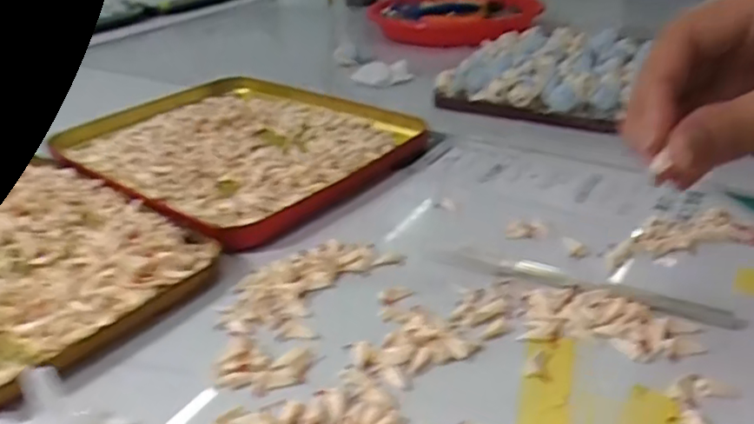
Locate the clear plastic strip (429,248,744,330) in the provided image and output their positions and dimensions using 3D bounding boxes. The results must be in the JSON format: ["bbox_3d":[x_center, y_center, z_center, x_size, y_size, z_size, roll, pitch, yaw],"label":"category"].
[{"bbox_3d":[0.094,0.034,0.288,0.146,0.008,0.015,13,34,26],"label":"clear plastic strip"}]

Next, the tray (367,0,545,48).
[{"bbox_3d":[0.102,-0.260,0.779,0.197,0.037,0.220,-18,34,-27],"label":"tray"}]

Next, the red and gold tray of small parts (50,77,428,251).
[{"bbox_3d":[-0.117,-0.062,0.465,0.288,0.013,0.200,24,38,36],"label":"red and gold tray of small parts"}]

